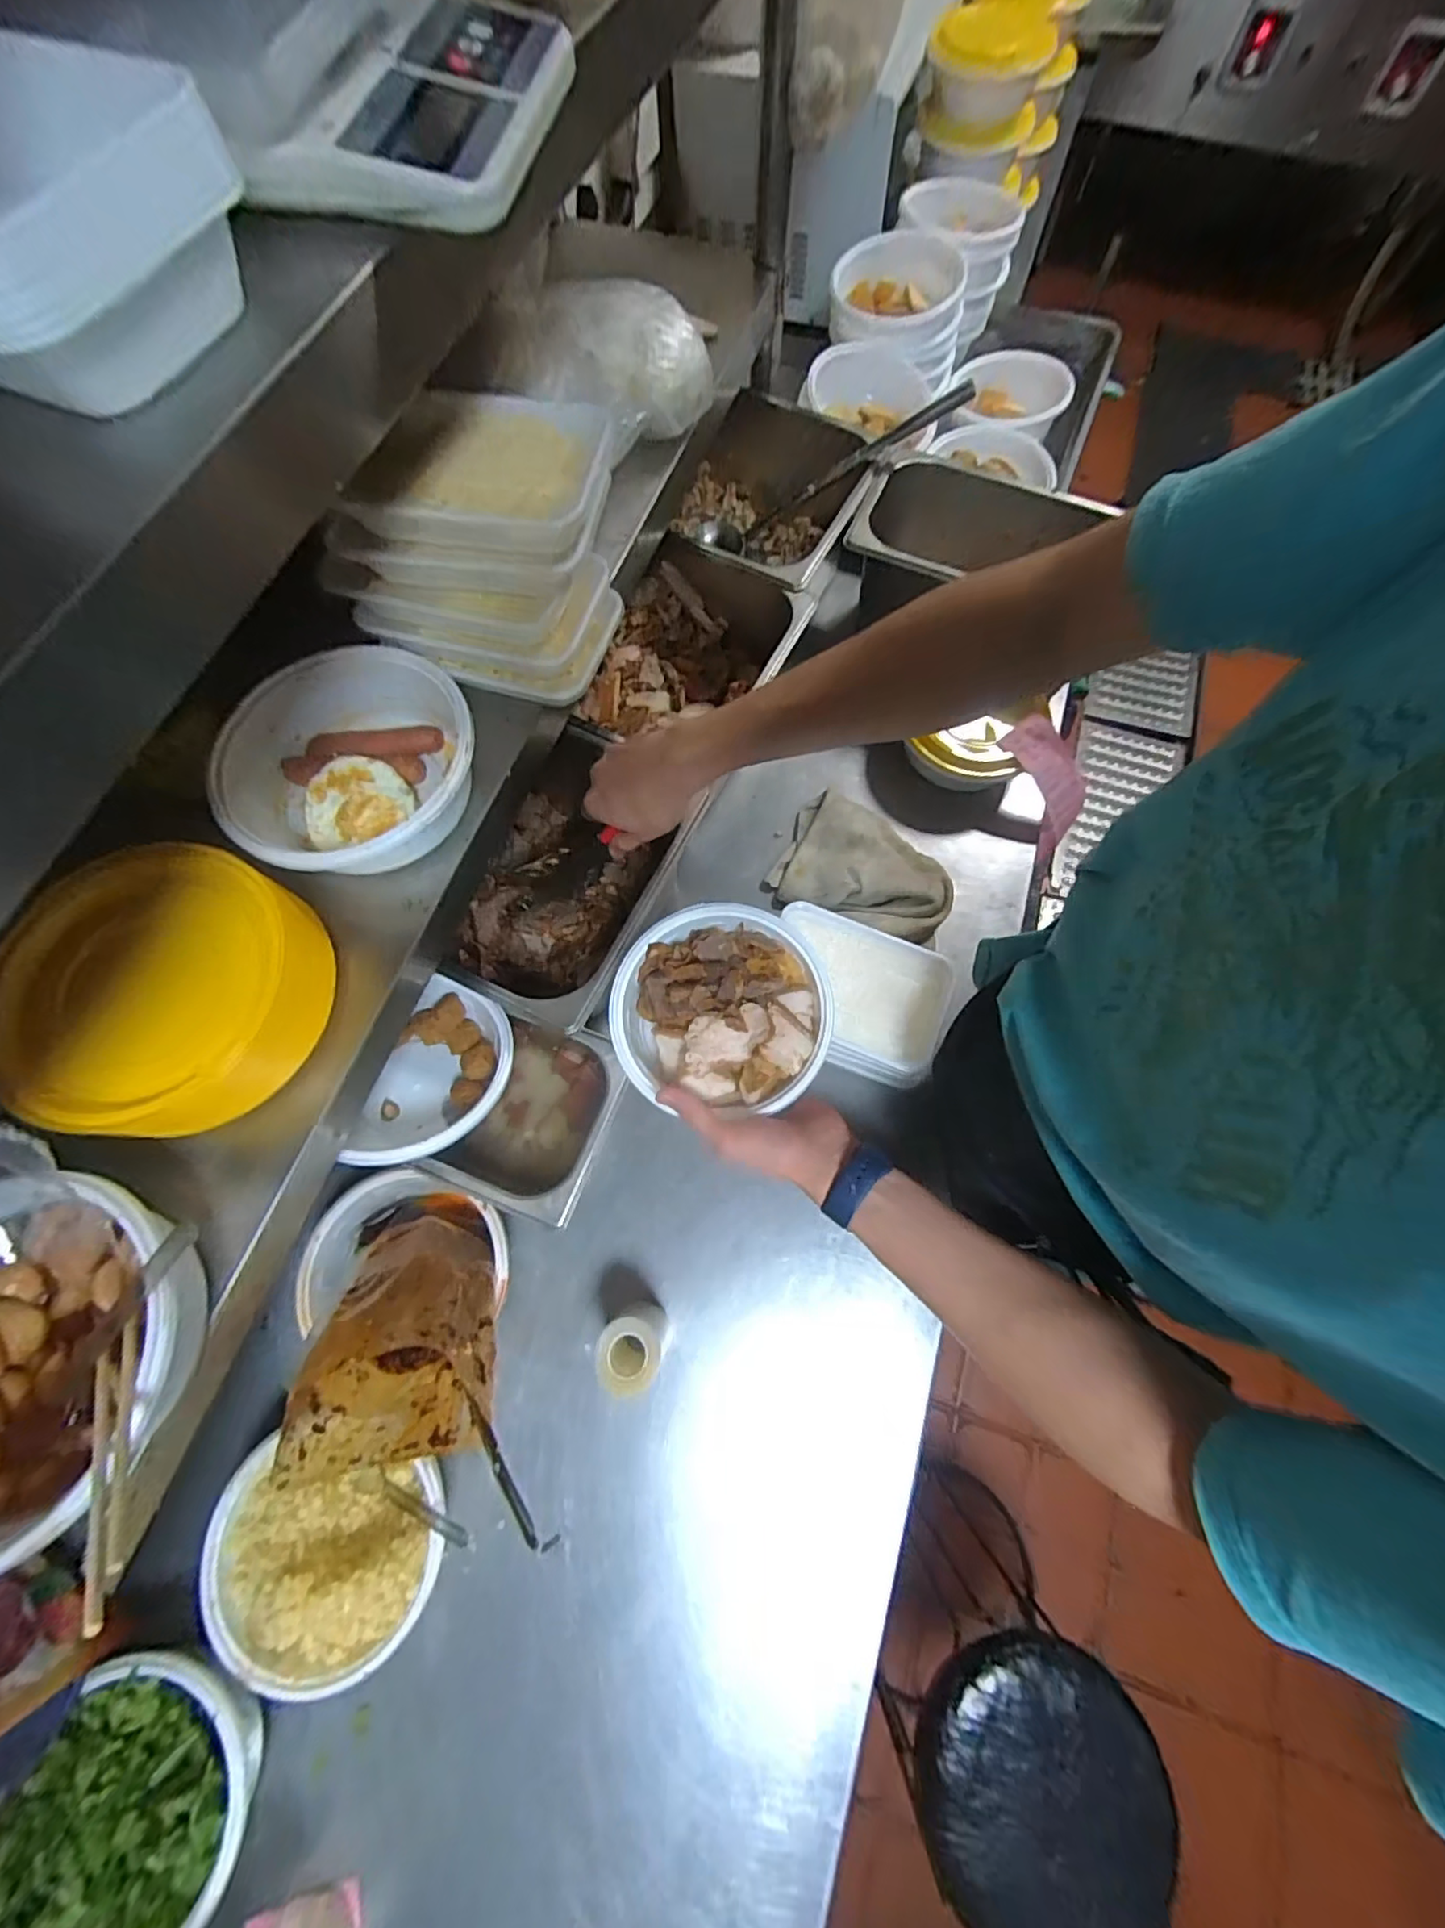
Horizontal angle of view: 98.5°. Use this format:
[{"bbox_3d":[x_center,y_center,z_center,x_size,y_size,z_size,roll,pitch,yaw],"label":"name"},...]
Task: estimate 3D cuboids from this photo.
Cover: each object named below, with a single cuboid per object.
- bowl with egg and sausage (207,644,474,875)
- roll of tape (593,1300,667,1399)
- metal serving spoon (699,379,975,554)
[{"bbox_3d":[-0.250,-0.134,0.433,0.157,0.068,0.152,0,71,0],"label":"bowl with egg and sausage"},{"bbox_3d":[-0.074,0.316,0.517,0.049,0.090,0.050,0,71,0],"label":"roll of tape"},{"bbox_3d":[0.124,-0.598,0.760,0.355,0.056,0.059,-4,67,37],"label":"metal serving spoon"}]

